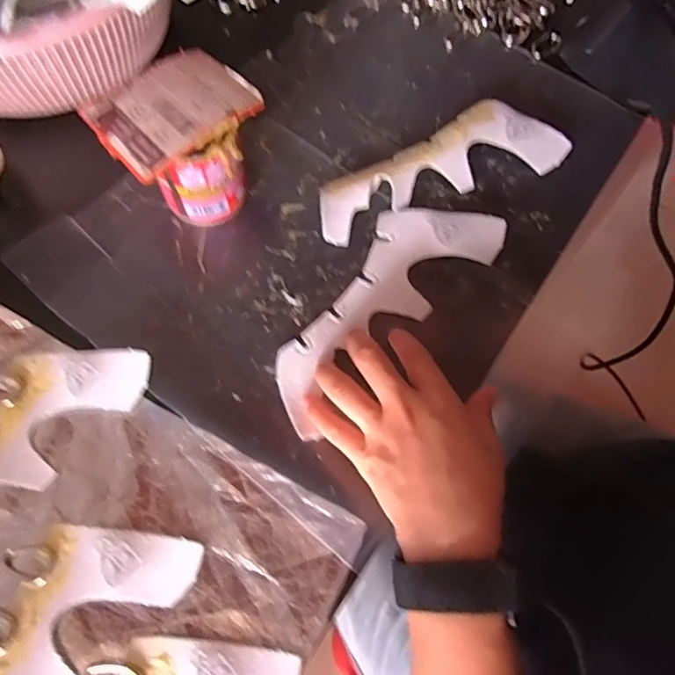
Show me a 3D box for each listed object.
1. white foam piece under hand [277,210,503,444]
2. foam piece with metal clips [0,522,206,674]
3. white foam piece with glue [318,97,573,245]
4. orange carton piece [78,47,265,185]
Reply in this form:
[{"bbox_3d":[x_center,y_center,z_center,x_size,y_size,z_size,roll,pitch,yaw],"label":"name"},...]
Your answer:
[{"bbox_3d":[0.029,-0.031,0.376,0.076,0.009,0.212,43,75,13],"label":"white foam piece under hand"},{"bbox_3d":[-0.179,0.180,0.284,0.079,0.011,0.213,41,72,12],"label":"foam piece with metal clips"},{"bbox_3d":[0.079,-0.139,0.412,0.212,0.016,0.070,-22,71,-11],"label":"white foam piece with glue"},{"bbox_3d":[-0.111,-0.156,0.351,0.102,0.009,0.080,-38,75,-15],"label":"orange carton piece"}]

